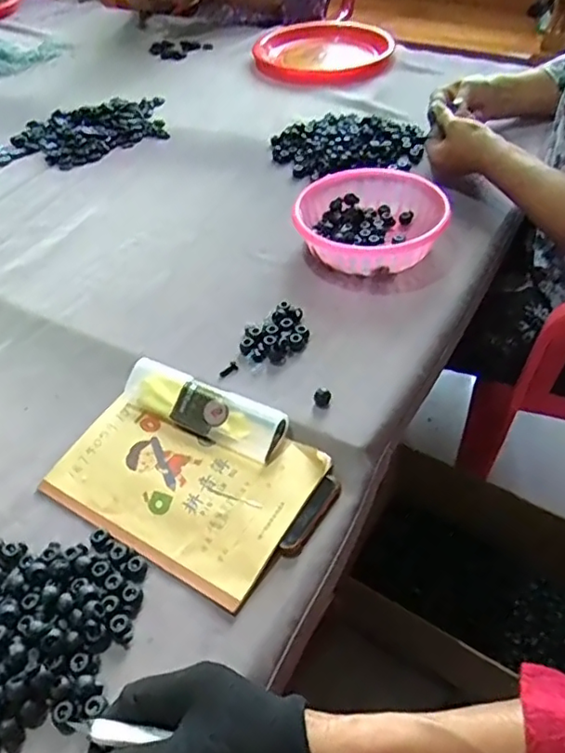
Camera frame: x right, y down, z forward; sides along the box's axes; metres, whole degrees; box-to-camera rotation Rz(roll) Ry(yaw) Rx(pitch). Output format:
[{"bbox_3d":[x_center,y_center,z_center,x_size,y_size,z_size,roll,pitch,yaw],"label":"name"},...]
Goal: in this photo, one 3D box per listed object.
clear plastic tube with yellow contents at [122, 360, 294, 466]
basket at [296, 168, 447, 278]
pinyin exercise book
[{"bbox_3d":[-0.073,0.028,0.528,0.157,0.026,0.046,20,52,23],"label":"clear plastic tube with yellow contents"},{"bbox_3d":[0.096,-0.168,0.660,0.166,0.053,0.157,8,48,14],"label":"basket"},{"bbox_3d":[-0.084,0.081,0.490,0.204,0.006,0.138,23,58,24],"label":"pinyin exercise book"}]

